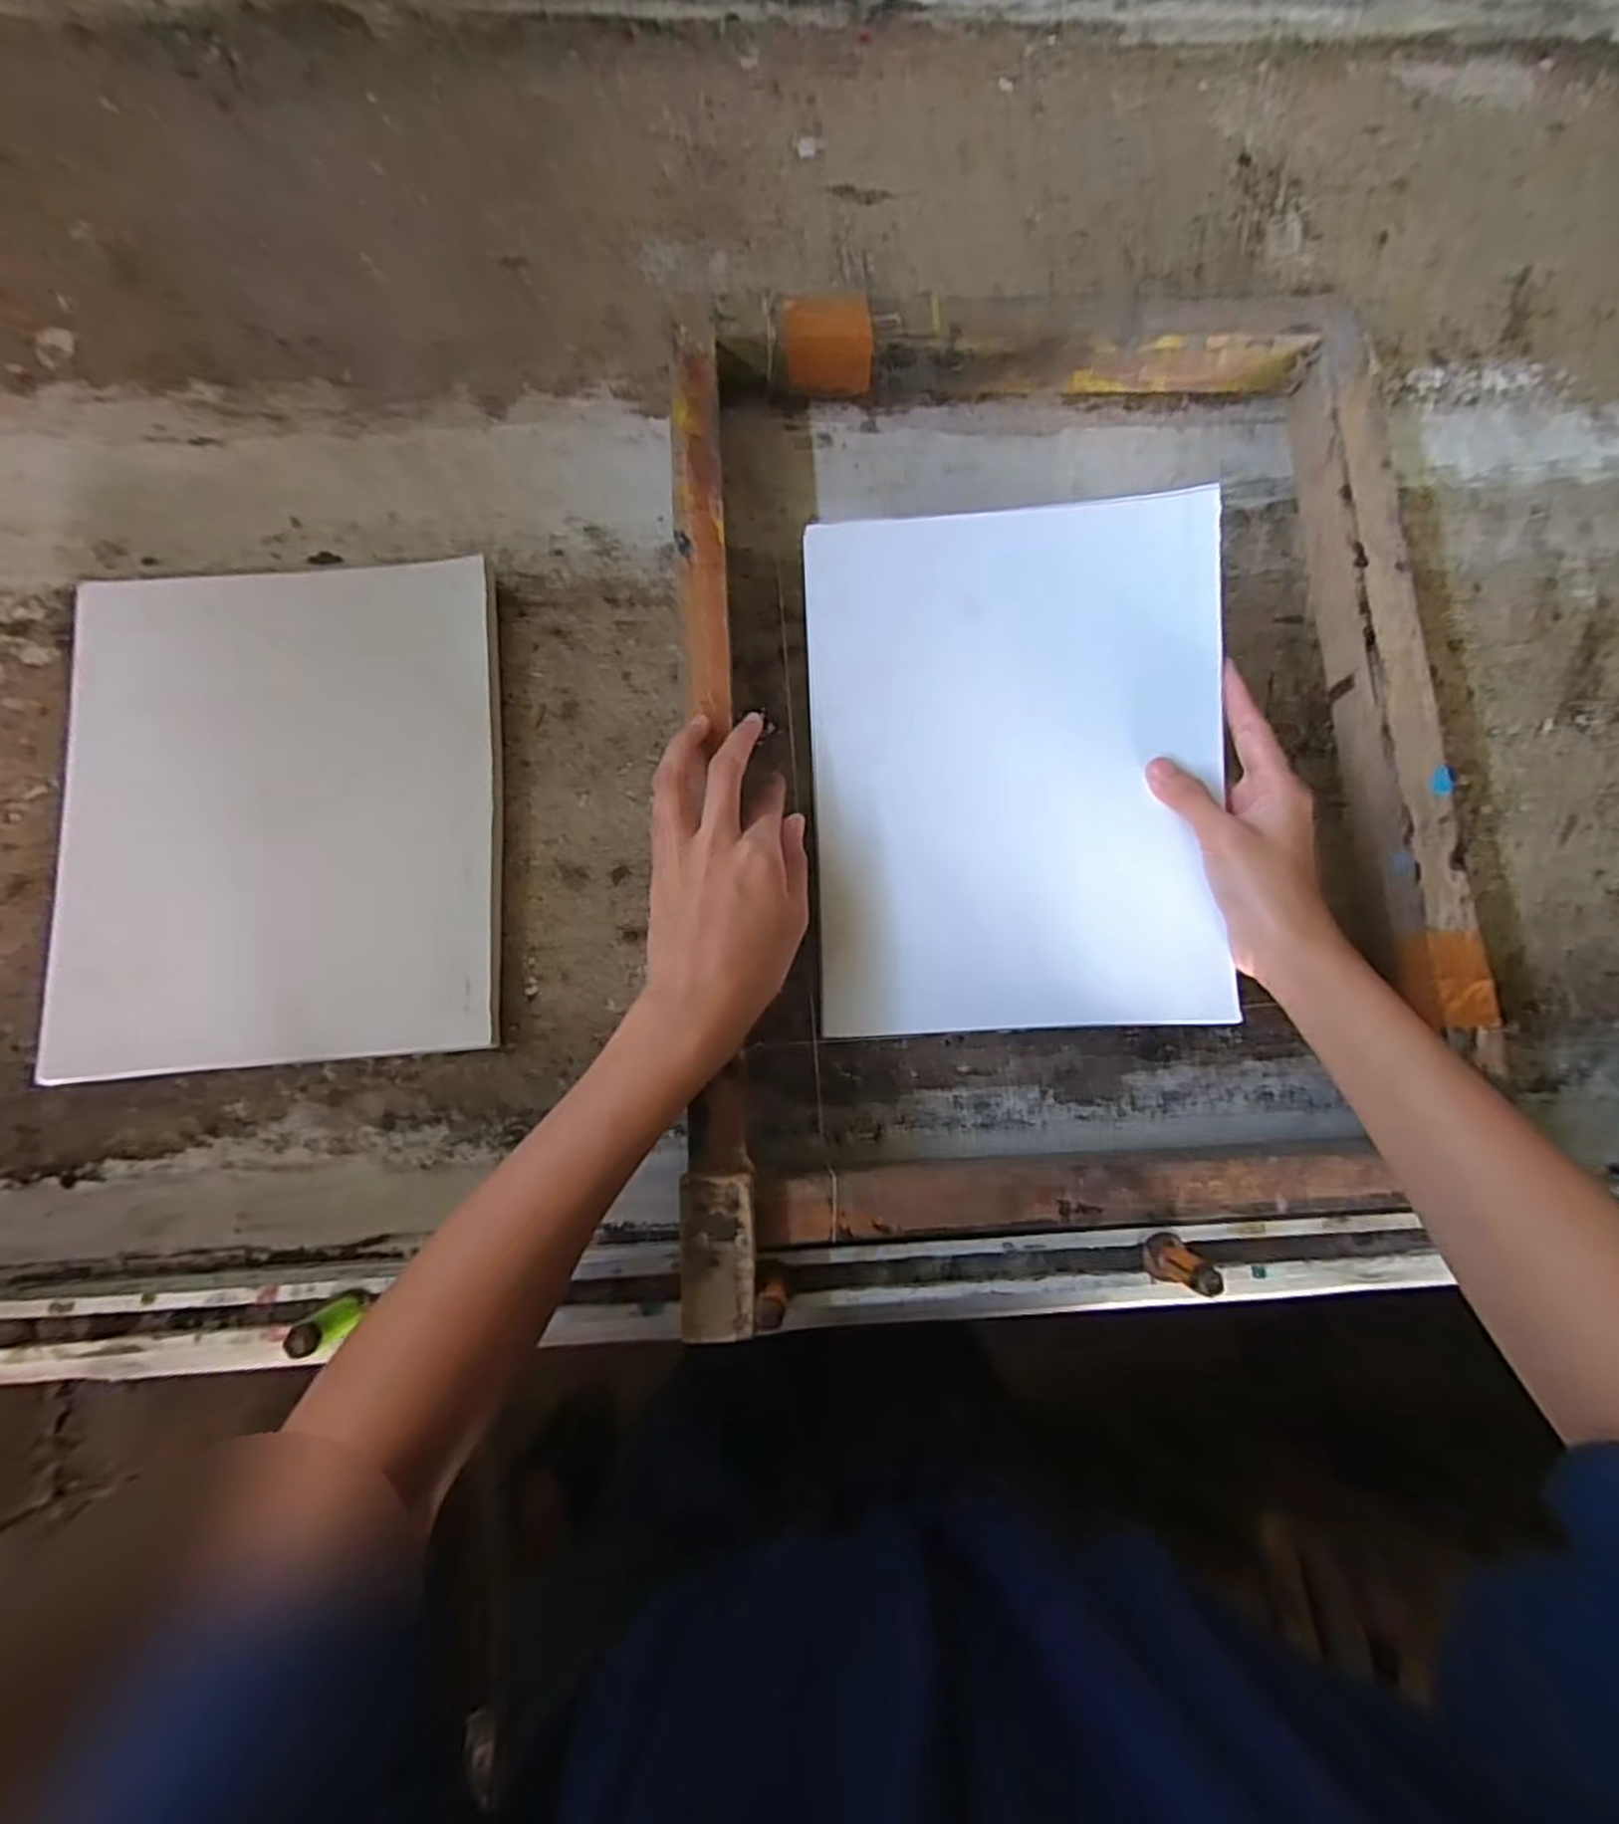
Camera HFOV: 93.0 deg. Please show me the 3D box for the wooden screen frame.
[{"bbox_3d":[0.133,-0.081,0.408,0.396,0.053,0.517,-2,81,-3],"label":"wooden screen frame"}]

